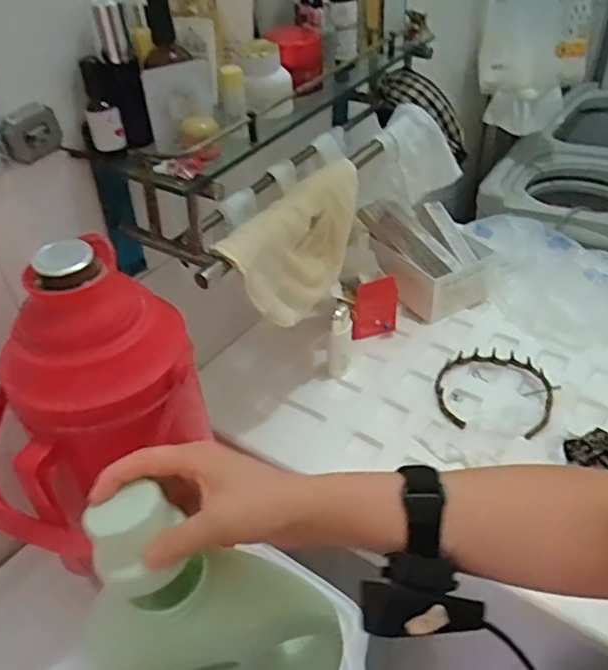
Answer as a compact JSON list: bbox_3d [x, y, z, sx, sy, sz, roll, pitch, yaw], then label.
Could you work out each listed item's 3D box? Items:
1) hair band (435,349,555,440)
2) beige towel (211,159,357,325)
[{"bbox_3d":[0.245,0.069,0.783,0.141,0.018,0.147,13,42,19],"label":"hair band"},{"bbox_3d":[-0.003,-0.095,0.675,0.034,0.137,0.220,24,46,29],"label":"beige towel"}]

